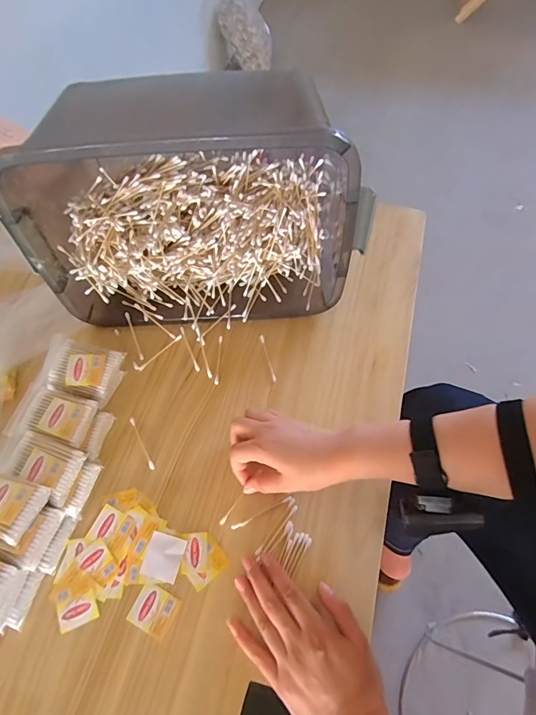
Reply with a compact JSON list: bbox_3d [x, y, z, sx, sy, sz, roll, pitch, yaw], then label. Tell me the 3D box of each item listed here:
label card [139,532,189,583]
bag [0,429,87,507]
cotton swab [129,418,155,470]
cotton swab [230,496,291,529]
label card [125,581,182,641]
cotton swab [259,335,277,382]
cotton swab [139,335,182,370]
[{"bbox_3d":[-0.111,0.212,0.445,0.038,0.006,0.043,13,64,7],"label":"label card"},{"bbox_3d":[-0.244,0.113,0.449,0.084,0.015,0.055,19,64,12],"label":"bag"},{"bbox_3d":[-0.152,0.103,0.504,0.006,0.004,0.072,-27,66,-12],"label":"cotton swab"},{"bbox_3d":[-0.007,0.172,0.462,0.072,0.005,0.006,-23,66,-11],"label":"cotton swab"},{"bbox_3d":[-0.116,0.256,0.424,0.042,0.004,0.039,24,66,12],"label":"label card"},{"bbox_3d":[0.000,0.000,0.554,0.006,0.004,0.069,-14,64,-7],"label":"cotton swab"},{"bbox_3d":[-0.143,-0.007,0.559,0.071,0.004,0.006,-41,70,-18],"label":"cotton swab"}]

